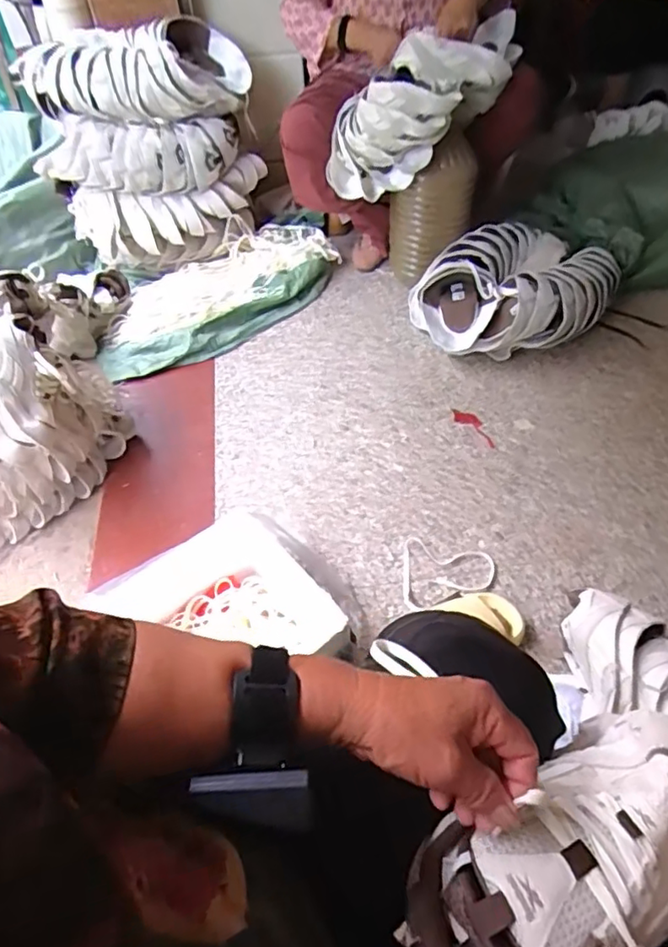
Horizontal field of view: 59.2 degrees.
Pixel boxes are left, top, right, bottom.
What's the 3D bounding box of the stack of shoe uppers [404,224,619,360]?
[{"bbox_3d":[0.415,-0.421,1.345,0.426,0.145,0.336,-29,53,-20],"label":"stack of shoe uppers"}]

